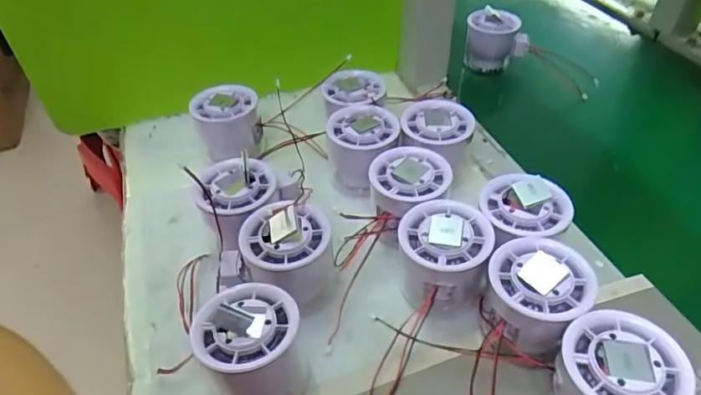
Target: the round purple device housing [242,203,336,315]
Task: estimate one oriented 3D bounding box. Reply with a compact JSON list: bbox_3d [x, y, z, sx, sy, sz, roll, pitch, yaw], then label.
[{"bbox_3d":[-0.040,0.037,0.329,0.056,0.058,0.055,-1,42,1],"label":"round purple device housing"}]

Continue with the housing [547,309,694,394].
[{"bbox_3d":[0.134,0.098,0.263,0.054,0.059,0.054,-1,42,1],"label":"housing"}]

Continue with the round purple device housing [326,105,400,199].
[{"bbox_3d":[0.010,-0.034,0.416,0.053,0.062,0.056,-1,42,1],"label":"round purple device housing"}]

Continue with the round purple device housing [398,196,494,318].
[{"bbox_3d":[0.059,0.040,0.325,0.054,0.054,0.056,-1,42,1],"label":"round purple device housing"}]

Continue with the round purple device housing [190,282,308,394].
[{"bbox_3d":[-0.056,0.083,0.284,0.055,0.072,0.059,-1,42,1],"label":"round purple device housing"}]

